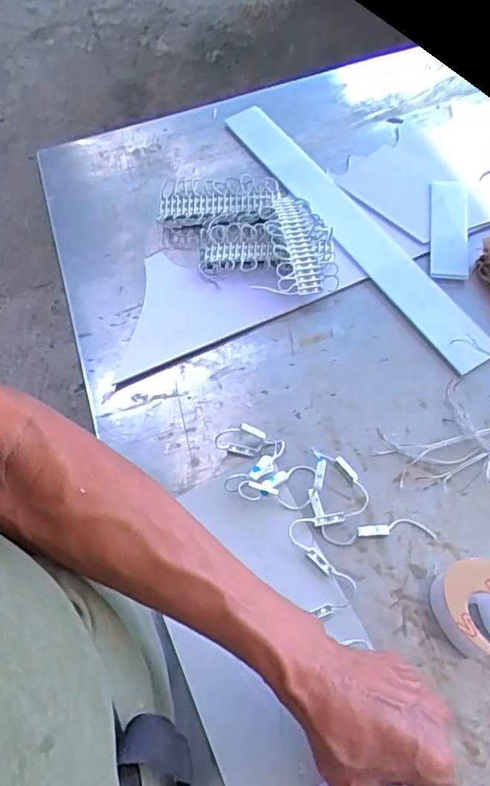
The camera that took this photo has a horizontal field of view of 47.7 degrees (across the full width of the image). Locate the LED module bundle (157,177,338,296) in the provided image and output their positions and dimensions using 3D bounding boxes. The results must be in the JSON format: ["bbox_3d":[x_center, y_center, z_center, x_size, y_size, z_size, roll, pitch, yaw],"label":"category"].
[{"bbox_3d":[0.005,-0.184,0.616,0.232,0.033,0.128,32,68,19],"label":"LED module bundle"}]

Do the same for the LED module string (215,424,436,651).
[{"bbox_3d":[0.061,0.091,0.473,0.114,0.024,0.192,-35,65,-14],"label":"LED module string"}]

